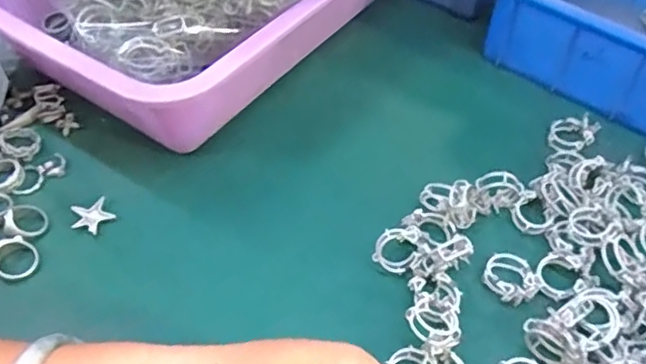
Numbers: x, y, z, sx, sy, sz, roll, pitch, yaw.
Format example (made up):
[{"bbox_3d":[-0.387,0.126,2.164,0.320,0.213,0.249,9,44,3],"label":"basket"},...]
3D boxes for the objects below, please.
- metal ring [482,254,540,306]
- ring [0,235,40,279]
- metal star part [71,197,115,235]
[{"bbox_3d":[0.105,0.054,0.338,0.026,0.008,0.031,-5,51,-7],"label":"metal ring"},{"bbox_3d":[-0.171,0.042,0.332,0.024,0.004,0.026,14,56,-21],"label":"ring"},{"bbox_3d":[-0.137,0.021,0.355,0.023,0.006,0.024,-17,54,-16],"label":"metal star part"}]

